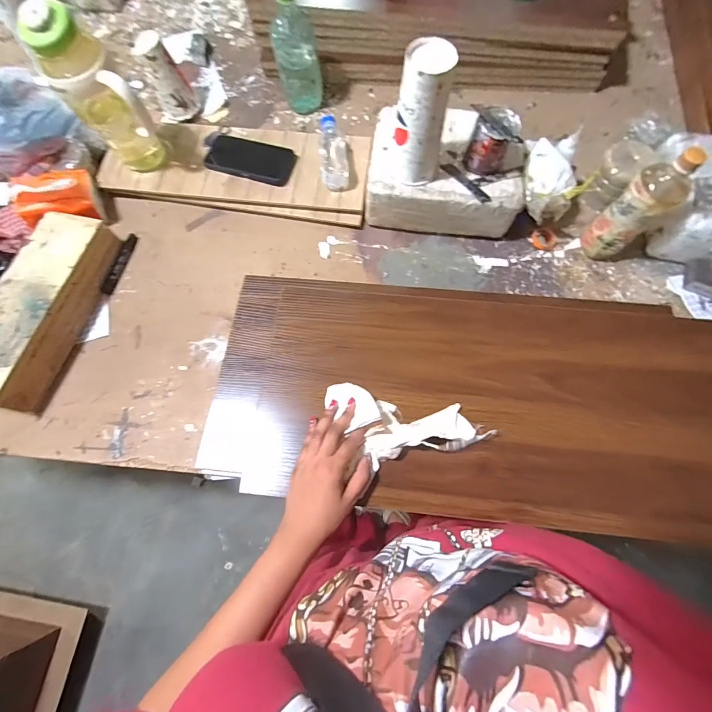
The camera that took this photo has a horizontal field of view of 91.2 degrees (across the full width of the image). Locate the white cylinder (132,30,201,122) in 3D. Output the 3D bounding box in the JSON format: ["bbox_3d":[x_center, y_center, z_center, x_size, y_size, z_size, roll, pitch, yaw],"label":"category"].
[{"bbox_3d":[-0.384,-0.563,0.705,0.075,0.124,0.083,-26,75,-6],"label":"white cylinder"}]

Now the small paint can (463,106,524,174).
[{"bbox_3d":[0.216,-0.340,0.557,0.066,0.079,0.067,22,76,7],"label":"small paint can"}]

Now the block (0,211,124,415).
[{"bbox_3d":[-0.531,-0.084,0.579,0.118,0.068,0.337,13,75,5],"label":"block"}]

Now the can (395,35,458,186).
[{"bbox_3d":[0.097,-0.340,0.512,0.071,0.178,0.071,0,74,1],"label":"can"}]

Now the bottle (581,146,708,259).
[{"bbox_3d":[0.448,-0.233,0.558,0.071,0.203,0.071,-35,76,-8],"label":"bottle"}]

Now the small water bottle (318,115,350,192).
[{"bbox_3d":[-0.043,-0.392,0.672,0.051,0.041,0.162,-6,74,-1],"label":"small water bottle"}]

